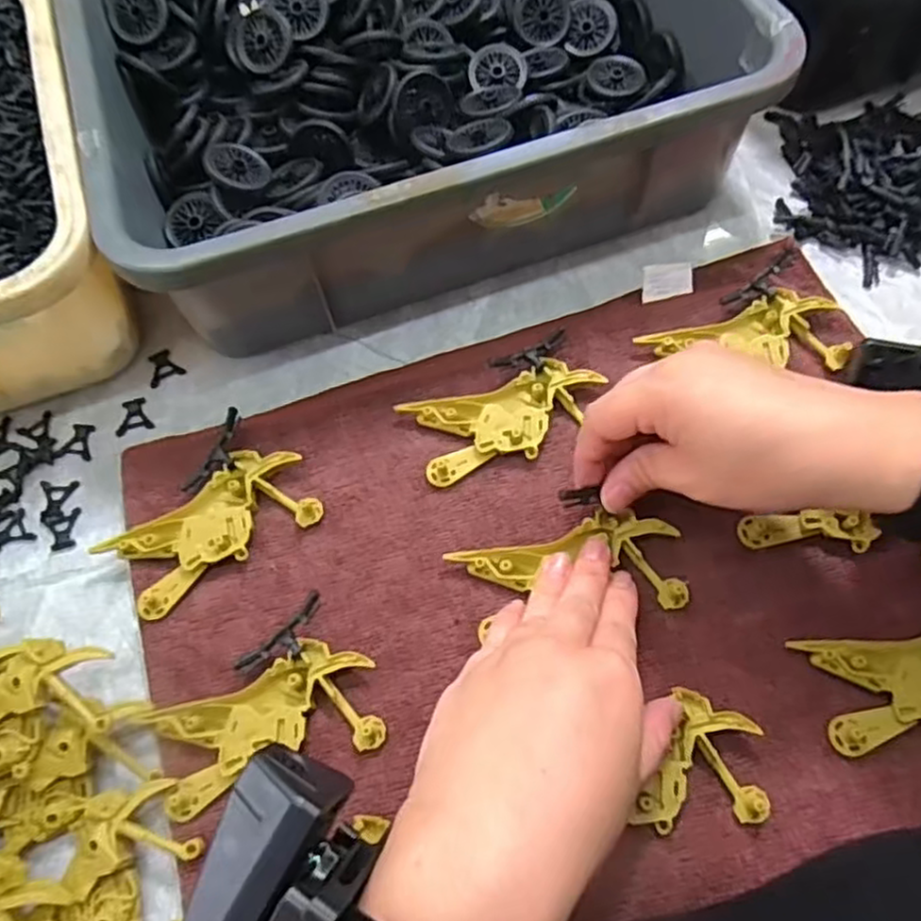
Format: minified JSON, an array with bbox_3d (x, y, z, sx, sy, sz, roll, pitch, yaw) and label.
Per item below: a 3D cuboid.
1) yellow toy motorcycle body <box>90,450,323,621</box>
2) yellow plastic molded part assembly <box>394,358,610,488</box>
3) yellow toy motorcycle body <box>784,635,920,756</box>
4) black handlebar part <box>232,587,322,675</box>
[{"bbox_3d":[-0.123,0.034,0.361,0.098,0.013,0.050,-33,67,-10],"label":"yellow toy motorcycle body"},{"bbox_3d":[0.024,-0.021,0.377,0.101,0.012,0.046,-18,65,-4],"label":"yellow plastic molded part assembly"},{"bbox_3d":[0.203,0.094,0.311,0.101,0.014,0.051,-8,65,1],"label":"yellow toy motorcycle body"},{"bbox_3d":[-0.080,0.082,0.327,0.049,0.006,0.017,-41,69,-14],"label":"black handlebar part"}]

